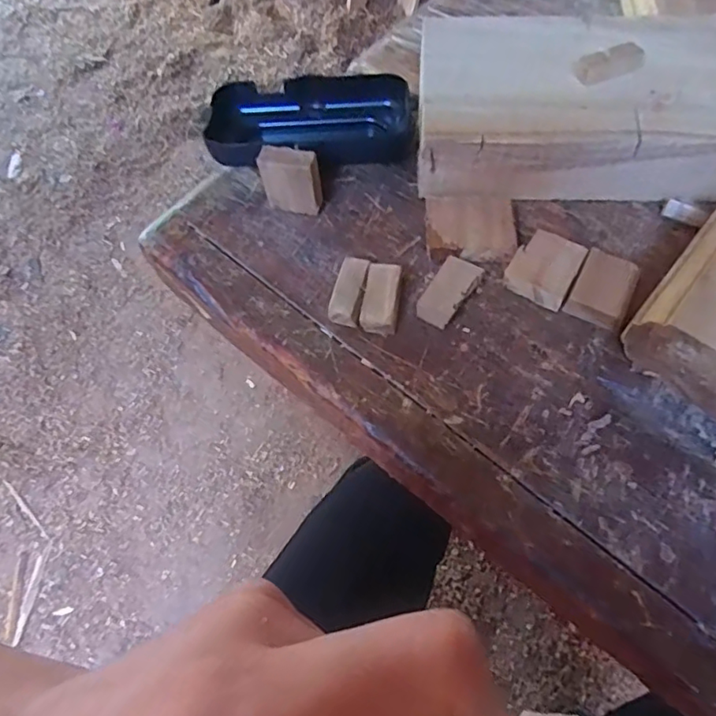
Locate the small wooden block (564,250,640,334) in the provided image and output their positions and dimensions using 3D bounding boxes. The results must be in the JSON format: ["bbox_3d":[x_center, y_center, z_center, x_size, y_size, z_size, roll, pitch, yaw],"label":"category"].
[{"bbox_3d":[0.114,-0.032,0.260,0.025,0.008,0.037,26,66,17],"label":"small wooden block"}]

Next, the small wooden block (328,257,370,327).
[{"bbox_3d":[-0.004,-0.031,0.264,0.013,0.010,0.031,10,63,9],"label":"small wooden block"}]

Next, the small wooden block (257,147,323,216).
[{"bbox_3d":[-0.034,-0.090,0.285,0.029,0.036,0.011,6,62,7],"label":"small wooden block"}]

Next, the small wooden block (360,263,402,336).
[{"bbox_3d":[0.011,-0.027,0.263,0.016,0.013,0.033,6,62,7],"label":"small wooden block"}]

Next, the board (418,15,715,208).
[{"bbox_3d":[0.190,-0.135,0.295,0.316,0.041,0.115,1,62,4],"label":"board"}]

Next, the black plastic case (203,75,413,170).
[{"bbox_3d":[-0.027,-0.136,0.320,0.112,0.026,0.043,-2,61,3],"label":"black plastic case"}]

